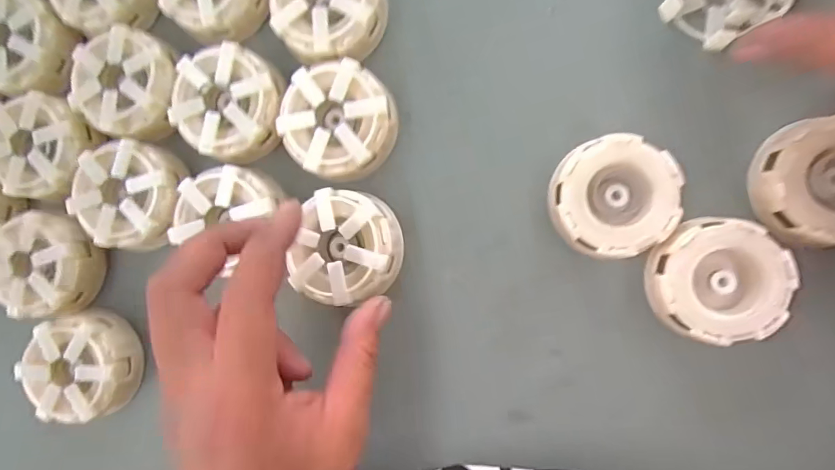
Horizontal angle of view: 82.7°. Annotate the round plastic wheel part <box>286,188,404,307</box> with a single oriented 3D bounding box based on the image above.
[{"bbox_3d":[-0.037,0.008,0.255,0.053,0.022,0.058,0,90,7],"label":"round plastic wheel part"}]

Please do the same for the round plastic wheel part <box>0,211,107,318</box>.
[{"bbox_3d":[-0.222,0.017,0.280,0.056,0.026,0.058,0,90,7],"label":"round plastic wheel part"}]

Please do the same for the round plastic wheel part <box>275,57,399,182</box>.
[{"bbox_3d":[-0.042,-0.062,0.262,0.061,0.027,0.058,0,90,7],"label":"round plastic wheel part"}]

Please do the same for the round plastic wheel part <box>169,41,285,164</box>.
[{"bbox_3d":[-0.104,-0.073,0.269,0.058,0.029,0.059,0,90,7],"label":"round plastic wheel part"}]

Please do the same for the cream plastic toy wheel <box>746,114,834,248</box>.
[{"bbox_3d":[0.201,-0.026,0.230,0.060,0.017,0.059,0,90,7],"label":"cream plastic toy wheel"}]

